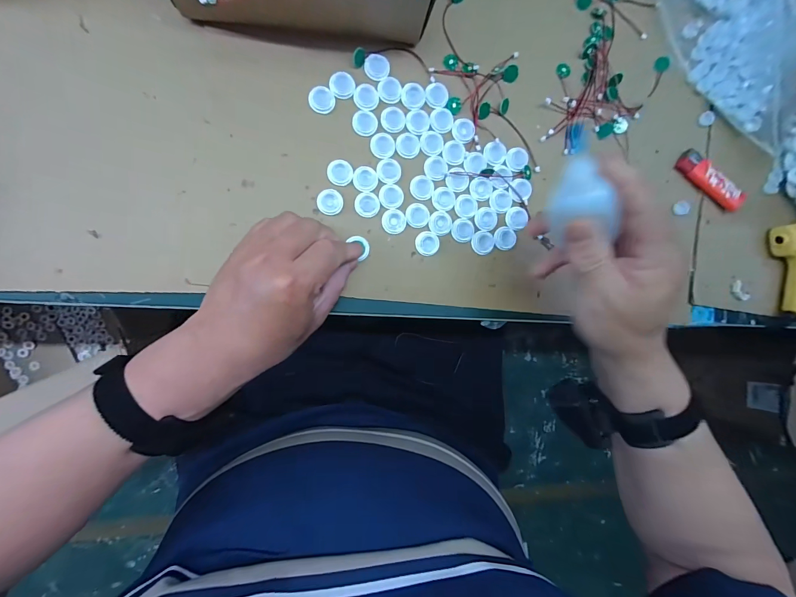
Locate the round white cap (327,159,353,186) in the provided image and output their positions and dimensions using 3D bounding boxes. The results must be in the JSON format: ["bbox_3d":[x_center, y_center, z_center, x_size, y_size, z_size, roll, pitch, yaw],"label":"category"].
[{"bbox_3d":[-0.052,-0.115,0.308,0.023,0.004,0.022,0,92,-9],"label":"round white cap"}]

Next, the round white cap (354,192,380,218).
[{"bbox_3d":[-0.028,-0.087,0.313,0.023,0.004,0.022,0,92,-9],"label":"round white cap"}]

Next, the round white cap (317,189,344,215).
[{"bbox_3d":[-0.061,-0.088,0.307,0.023,0.005,0.023,0,92,-9],"label":"round white cap"}]

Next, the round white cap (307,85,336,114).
[{"bbox_3d":[-0.068,-0.178,0.305,0.022,0.006,0.021,0,92,-9],"label":"round white cap"}]

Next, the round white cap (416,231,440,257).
[{"bbox_3d":[0.029,-0.052,0.322,0.022,0.004,0.023,0,92,-9],"label":"round white cap"}]

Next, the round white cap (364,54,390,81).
[{"bbox_3d":[-0.019,-0.211,0.310,0.022,0.005,0.020,0,92,-9],"label":"round white cap"}]

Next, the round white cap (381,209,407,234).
[{"bbox_3d":[-0.003,-0.072,0.318,0.022,0.004,0.022,0,92,-9],"label":"round white cap"}]

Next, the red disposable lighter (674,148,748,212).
[{"bbox_3d":[0.334,-0.125,0.361,0.081,0.013,0.026,37,86,-8],"label":"red disposable lighter"}]

